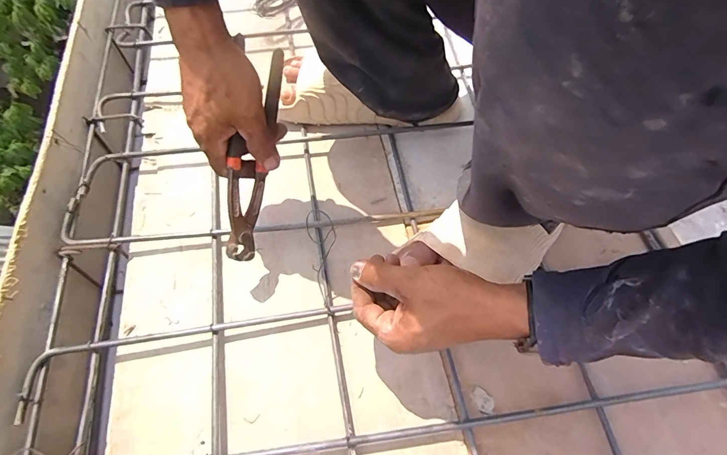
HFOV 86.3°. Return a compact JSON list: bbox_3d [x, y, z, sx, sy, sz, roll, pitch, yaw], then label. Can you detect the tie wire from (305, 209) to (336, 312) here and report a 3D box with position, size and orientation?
[{"bbox_3d":[-0.046,0.034,0.469,0.035,0.012,0.136,-12,61,-7],"label":"tie wire"}]

